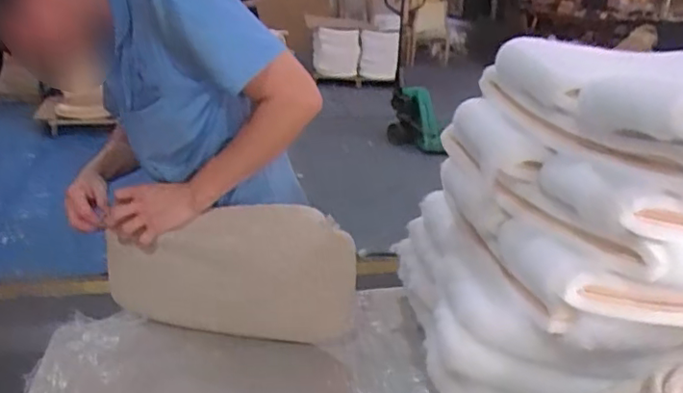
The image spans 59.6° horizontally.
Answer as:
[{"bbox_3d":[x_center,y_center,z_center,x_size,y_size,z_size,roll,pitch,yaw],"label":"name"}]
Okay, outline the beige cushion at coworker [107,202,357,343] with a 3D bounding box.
[{"bbox_3d":[-0.195,0.128,1.041,0.440,0.232,0.063,6,23,8],"label":"beige cushion at coworker"}]

